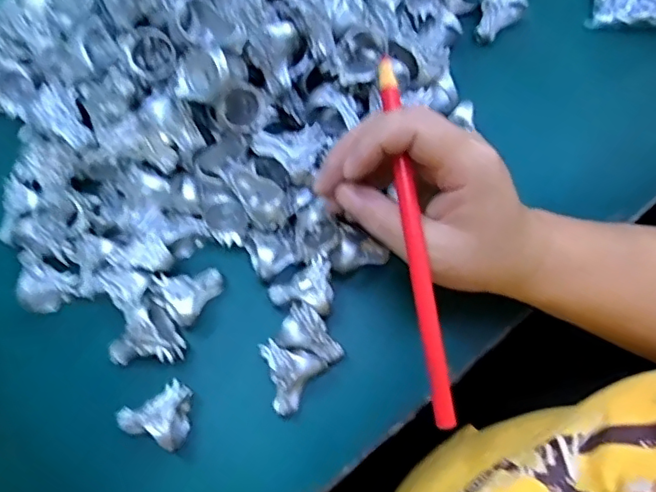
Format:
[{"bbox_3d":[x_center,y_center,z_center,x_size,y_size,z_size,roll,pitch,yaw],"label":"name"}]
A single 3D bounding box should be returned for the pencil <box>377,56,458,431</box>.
[{"bbox_3d":[0.040,-0.003,0.258,0.010,0.010,0.167,-9,87,-3],"label":"pencil"}]

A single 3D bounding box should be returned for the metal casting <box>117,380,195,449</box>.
[{"bbox_3d":[-0.092,0.088,0.305,0.036,0.021,0.032,20,75,5],"label":"metal casting"}]

